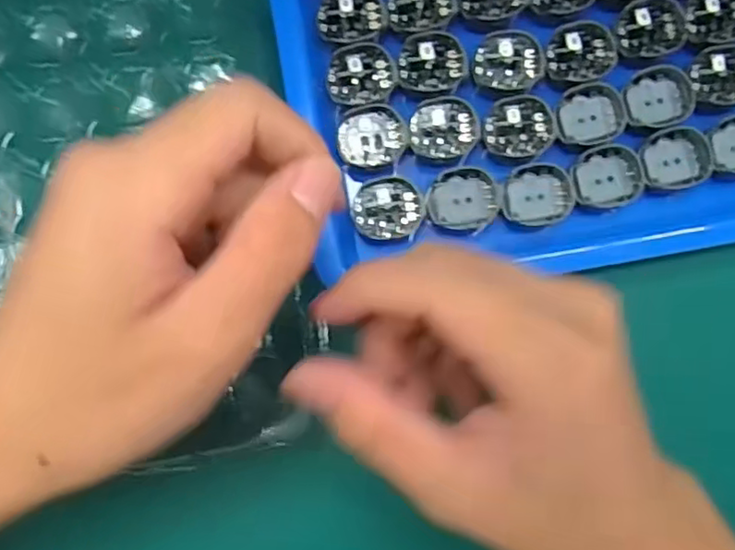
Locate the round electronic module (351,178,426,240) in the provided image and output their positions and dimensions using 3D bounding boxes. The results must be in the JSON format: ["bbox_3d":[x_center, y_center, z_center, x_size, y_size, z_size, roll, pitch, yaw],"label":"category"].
[{"bbox_3d":[0.009,-0.027,0.255,0.027,0.004,0.025,0,82,-1],"label":"round electronic module"}]

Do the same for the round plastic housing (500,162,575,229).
[{"bbox_3d":[0.069,-0.032,0.258,0.029,0.004,0.025,-15,83,-3],"label":"round plastic housing"}]

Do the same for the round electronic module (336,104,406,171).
[{"bbox_3d":[0.002,-0.057,0.257,0.027,0.004,0.025,0,82,-1],"label":"round electronic module"}]

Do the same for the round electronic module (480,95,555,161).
[{"bbox_3d":[0.061,-0.060,0.258,0.028,0.004,0.027,4,82,0],"label":"round electronic module"}]

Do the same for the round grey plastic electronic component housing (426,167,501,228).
[{"bbox_3d":[0.039,-0.031,0.256,0.027,0.004,0.026,5,82,0],"label":"round grey plastic electronic component housing"}]

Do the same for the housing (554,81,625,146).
[{"bbox_3d":[0.092,-0.066,0.261,0.029,0.004,0.024,-16,83,-3],"label":"housing"}]

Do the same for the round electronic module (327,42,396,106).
[{"bbox_3d":[-0.002,-0.082,0.261,0.027,0.004,0.025,5,82,0],"label":"round electronic module"}]

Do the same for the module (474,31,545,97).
[{"bbox_3d":[0.058,-0.087,0.261,0.028,0.004,0.027,0,82,-1],"label":"module"}]

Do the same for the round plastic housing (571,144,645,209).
[{"bbox_3d":[0.099,-0.041,0.258,0.028,0.004,0.025,1,82,-1],"label":"round plastic housing"}]

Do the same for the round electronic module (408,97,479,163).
[{"bbox_3d":[0.031,-0.060,0.258,0.028,0.004,0.026,0,82,-1],"label":"round electronic module"}]

